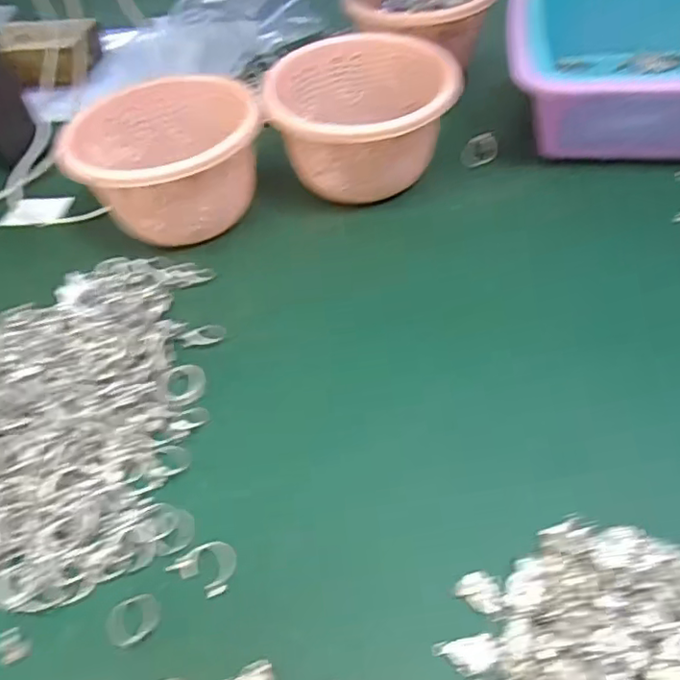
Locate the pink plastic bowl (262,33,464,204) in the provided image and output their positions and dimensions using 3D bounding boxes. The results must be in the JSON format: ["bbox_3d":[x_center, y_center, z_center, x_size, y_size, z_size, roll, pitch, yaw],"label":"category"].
[{"bbox_3d":[0.021,-0.182,0.487,0.147,0.088,0.132,3,49,8],"label":"pink plastic bowl"}]

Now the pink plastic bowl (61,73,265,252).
[{"bbox_3d":[-0.145,-0.139,0.472,0.128,0.079,0.137,-24,51,-14],"label":"pink plastic bowl"}]

